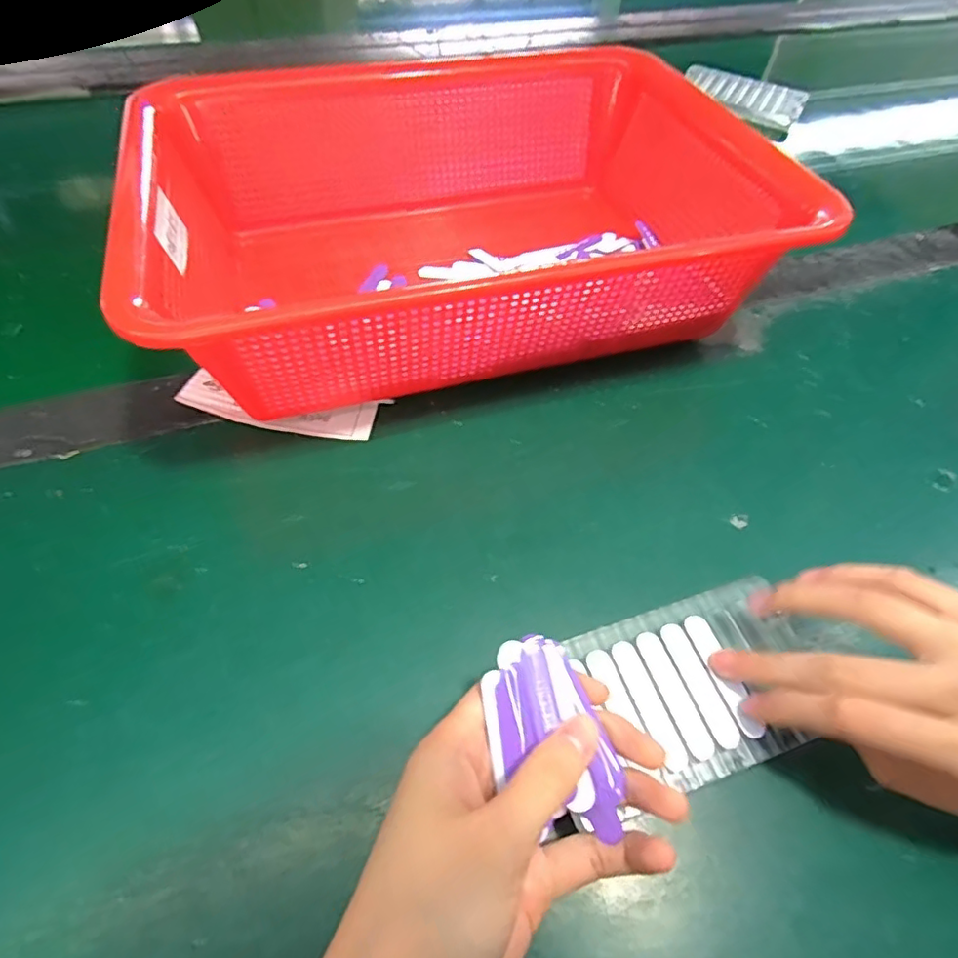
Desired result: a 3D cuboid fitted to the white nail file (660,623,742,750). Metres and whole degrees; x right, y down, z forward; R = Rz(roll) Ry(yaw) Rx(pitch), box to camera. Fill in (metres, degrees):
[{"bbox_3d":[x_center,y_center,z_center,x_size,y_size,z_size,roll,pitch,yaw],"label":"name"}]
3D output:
[{"bbox_3d":[0.093,0.086,0.238,0.011,0.004,0.051,-19,63,-9],"label":"white nail file"}]

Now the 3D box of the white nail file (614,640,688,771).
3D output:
[{"bbox_3d":[0.069,0.092,0.232,0.011,0.004,0.051,-16,63,-15],"label":"white nail file"}]

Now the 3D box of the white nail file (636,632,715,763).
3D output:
[{"bbox_3d":[0.081,0.089,0.235,0.011,0.004,0.051,-18,64,-13],"label":"white nail file"}]

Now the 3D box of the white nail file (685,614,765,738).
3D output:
[{"bbox_3d":[0.104,0.082,0.242,0.011,0.004,0.052,-13,55,-12],"label":"white nail file"}]

